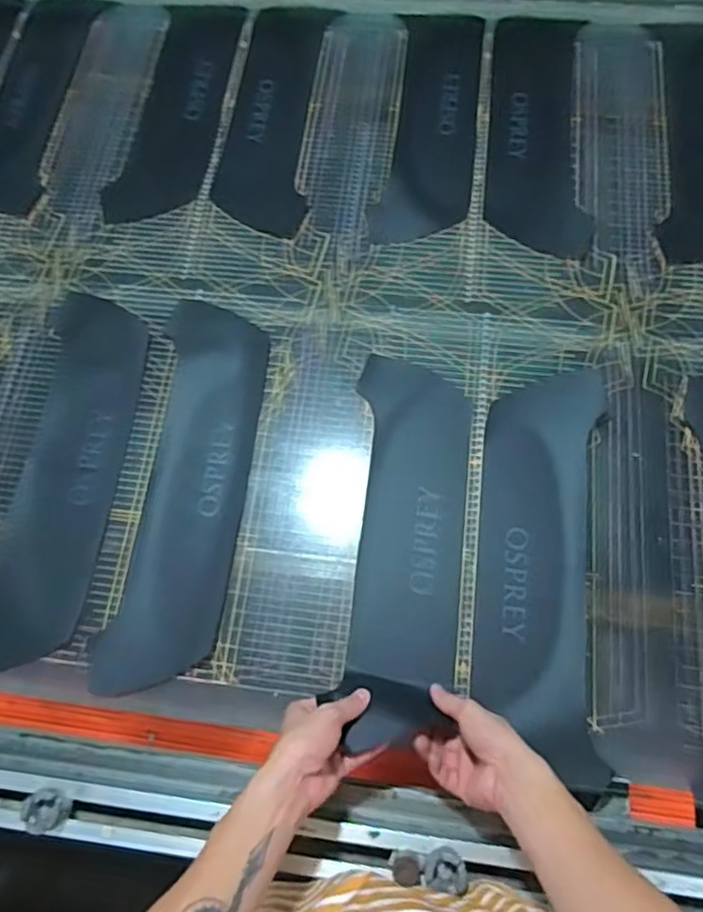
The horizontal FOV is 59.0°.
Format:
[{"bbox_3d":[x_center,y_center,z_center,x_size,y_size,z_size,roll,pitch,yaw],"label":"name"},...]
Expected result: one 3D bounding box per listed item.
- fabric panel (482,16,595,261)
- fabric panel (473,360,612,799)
[{"bbox_3d":[0.279,-0.500,0.934,0.142,0.013,0.457,5,69,2],"label":"fabric panel"},{"bbox_3d":[0.219,0.119,0.716,0.140,0.015,0.459,5,71,8],"label":"fabric panel"}]

